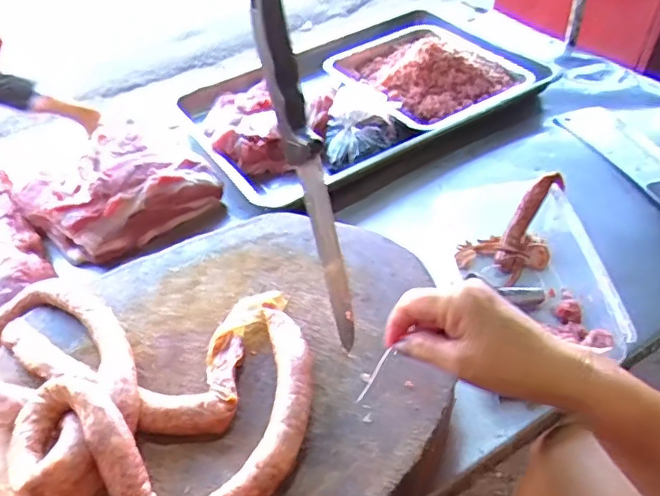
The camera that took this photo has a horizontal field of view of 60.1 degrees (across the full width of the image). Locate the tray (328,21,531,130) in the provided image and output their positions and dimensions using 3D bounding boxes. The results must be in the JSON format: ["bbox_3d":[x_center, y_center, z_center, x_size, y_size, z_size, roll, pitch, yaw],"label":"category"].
[{"bbox_3d":[0.167,-0.326,1.032,0.276,0.059,0.333,-24,48,-19],"label":"tray"}]

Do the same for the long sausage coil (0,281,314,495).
[{"bbox_3d":[-0.193,0.116,0.491,0.348,0.059,0.235,0,43,7],"label":"long sausage coil"}]

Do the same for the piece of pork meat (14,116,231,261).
[{"bbox_3d":[-0.313,-0.091,0.838,0.244,0.088,0.207,-29,50,-23],"label":"piece of pork meat"}]

